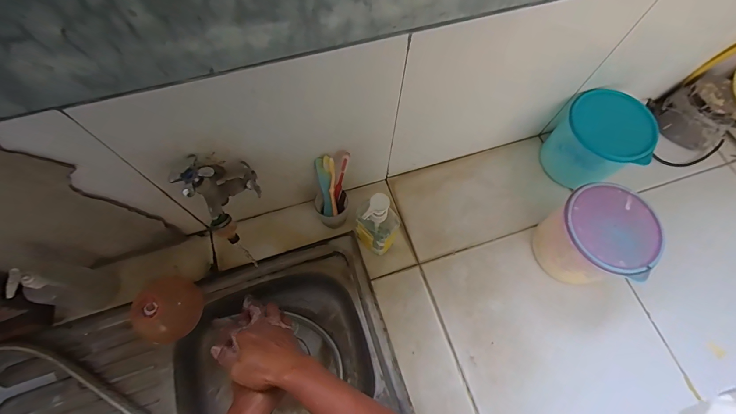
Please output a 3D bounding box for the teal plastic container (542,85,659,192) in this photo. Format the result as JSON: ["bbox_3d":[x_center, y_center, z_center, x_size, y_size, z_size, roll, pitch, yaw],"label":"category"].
[{"bbox_3d":[0.486,-0.138,0.740,0.156,0.154,0.153,-1,69,-1],"label":"teal plastic container"}]

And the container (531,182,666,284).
[{"bbox_3d":[0.413,0.058,0.640,0.151,0.136,0.150,0,69,-1],"label":"container"}]

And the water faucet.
[{"bbox_3d":[-0.215,-0.025,0.521,0.100,0.095,0.103,-37,74,-14],"label":"water faucet"}]

